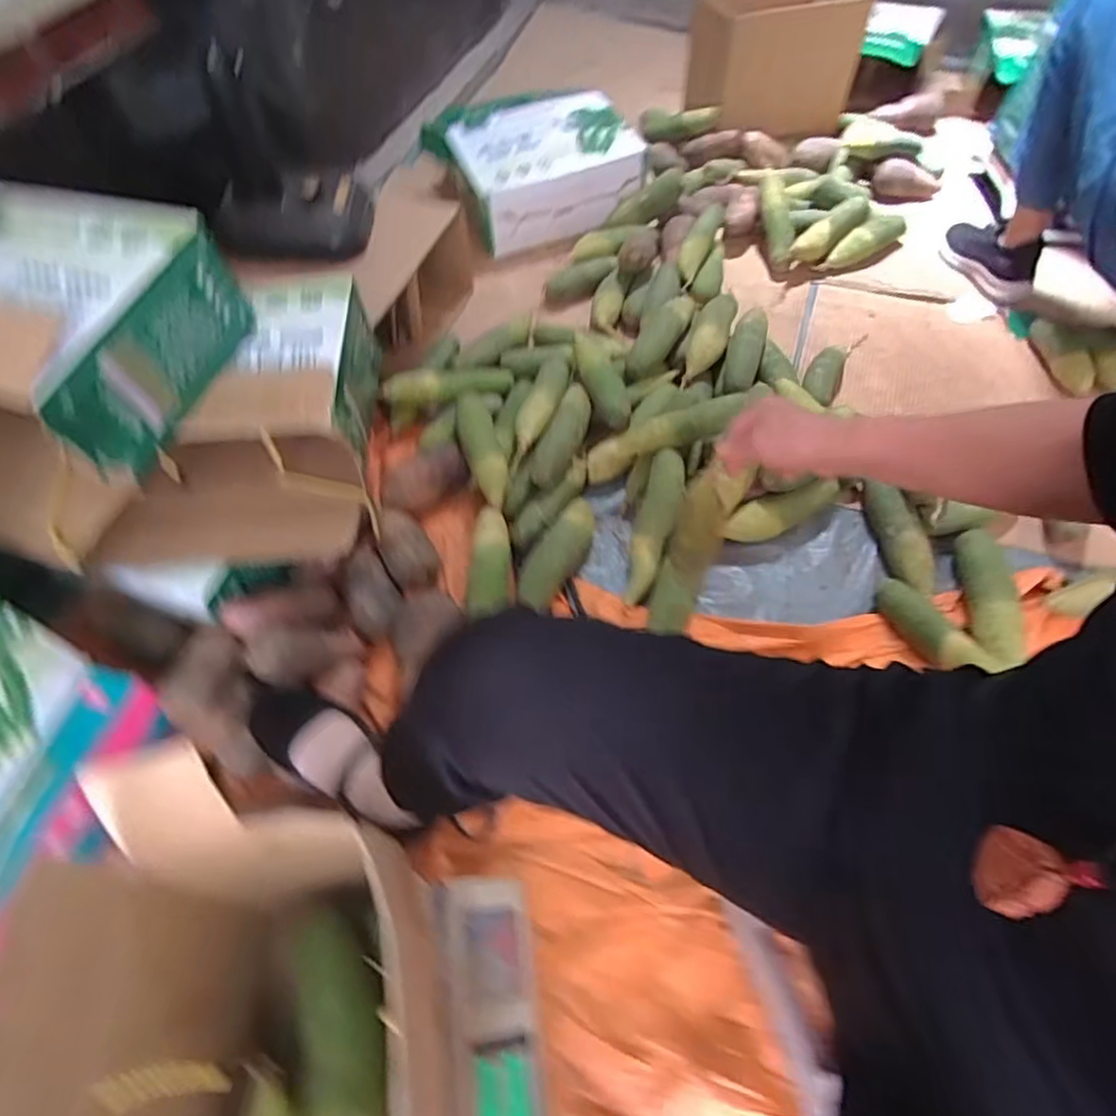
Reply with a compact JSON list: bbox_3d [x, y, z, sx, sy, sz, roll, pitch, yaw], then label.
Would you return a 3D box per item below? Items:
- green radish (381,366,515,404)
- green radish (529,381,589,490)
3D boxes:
[{"bbox_3d":[-0.181,-0.289,1.058,0.221,0.042,0.050,-12,58,-22],"label":"green radish"},{"bbox_3d":[0.011,-0.195,0.981,0.059,0.060,0.203,17,60,12],"label":"green radish"}]

